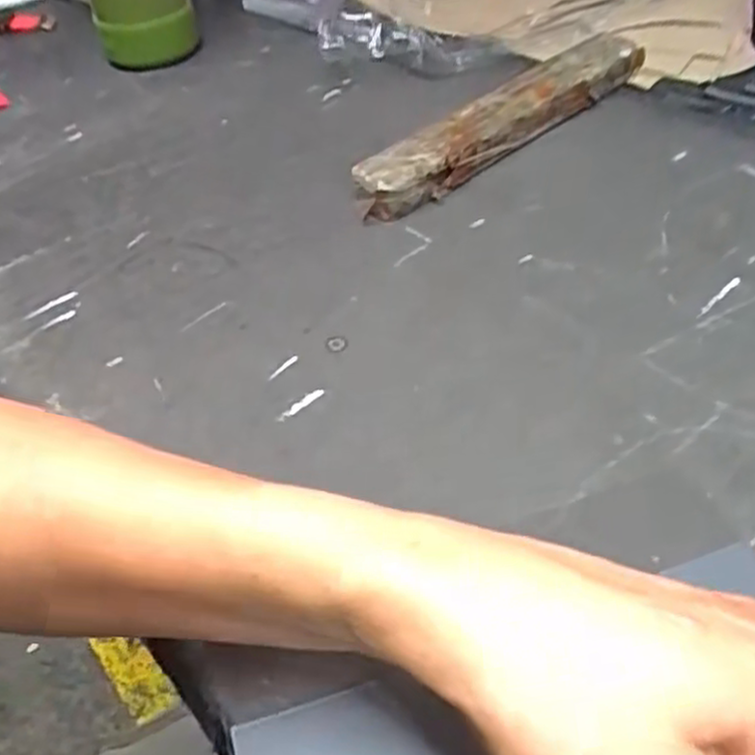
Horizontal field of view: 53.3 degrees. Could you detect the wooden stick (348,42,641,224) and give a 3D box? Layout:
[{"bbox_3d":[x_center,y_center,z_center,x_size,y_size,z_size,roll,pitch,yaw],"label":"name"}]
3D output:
[{"bbox_3d":[0.093,-0.187,0.546,0.265,0.039,0.042,-32,50,-23],"label":"wooden stick"}]

